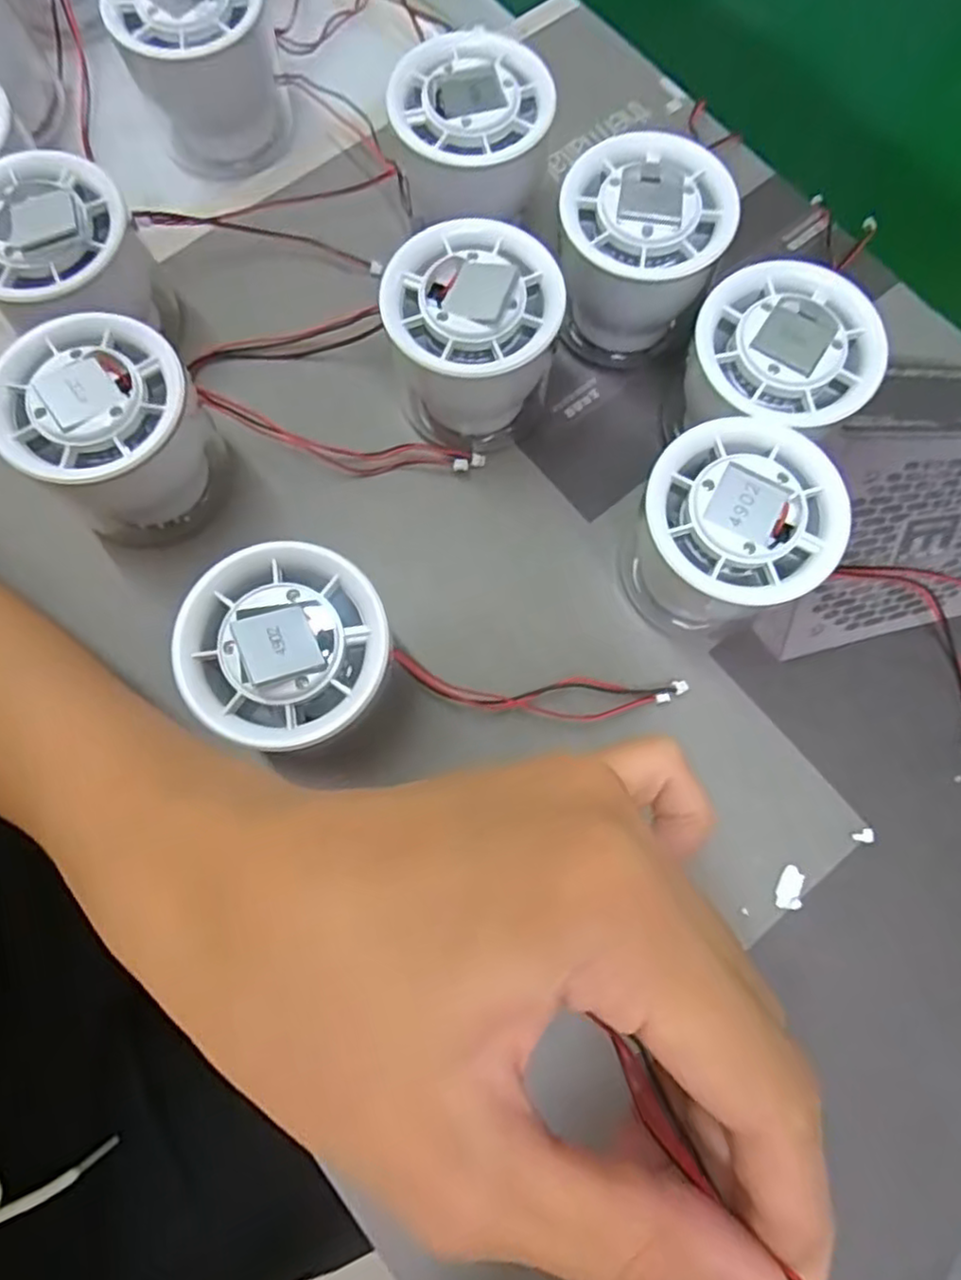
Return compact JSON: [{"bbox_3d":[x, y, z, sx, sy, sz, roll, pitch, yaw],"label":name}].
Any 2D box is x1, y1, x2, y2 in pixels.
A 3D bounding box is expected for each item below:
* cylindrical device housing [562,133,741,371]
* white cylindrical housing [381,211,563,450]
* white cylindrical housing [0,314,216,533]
[{"bbox_3d":[0.054,-0.134,0.251,0.058,0.056,0.056,16,75,3],"label":"cylindrical device housing"},{"bbox_3d":[-0.003,-0.099,0.242,0.054,0.060,0.057,0,75,-1],"label":"white cylindrical housing"},{"bbox_3d":[-0.117,-0.065,0.231,0.051,0.054,0.055,0,75,-1],"label":"white cylindrical housing"}]

